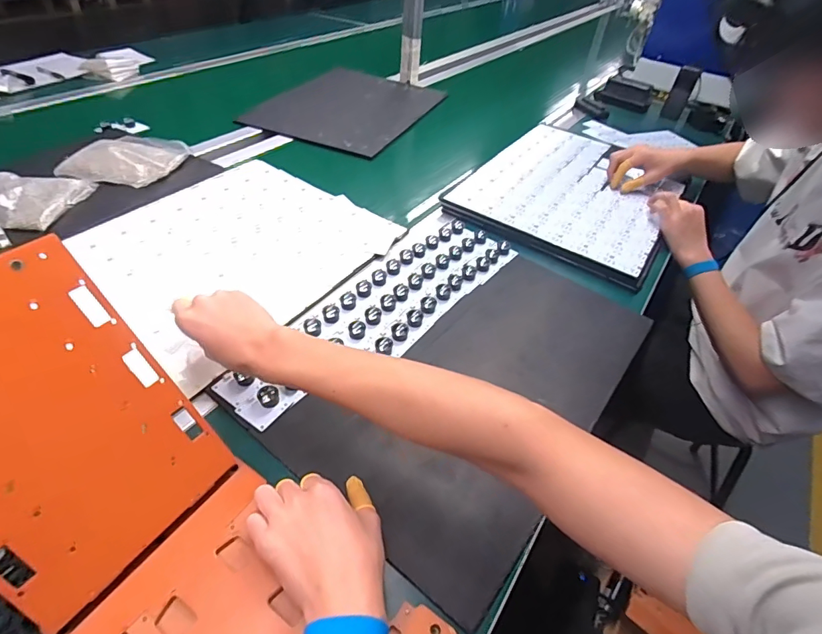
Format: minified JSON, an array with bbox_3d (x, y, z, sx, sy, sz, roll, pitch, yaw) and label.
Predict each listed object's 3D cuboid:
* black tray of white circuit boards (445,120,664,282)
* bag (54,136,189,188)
[{"bbox_3d":[0.322,-0.262,0.893,0.360,0.028,0.444,29,50,20],"label":"black tray of white circuit boards"},{"bbox_3d":[-0.524,-0.299,0.829,0.167,0.032,0.165,9,46,3],"label":"bag"}]

